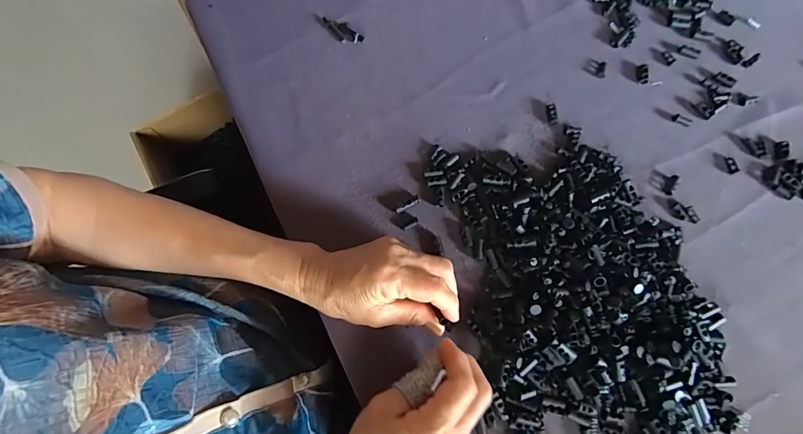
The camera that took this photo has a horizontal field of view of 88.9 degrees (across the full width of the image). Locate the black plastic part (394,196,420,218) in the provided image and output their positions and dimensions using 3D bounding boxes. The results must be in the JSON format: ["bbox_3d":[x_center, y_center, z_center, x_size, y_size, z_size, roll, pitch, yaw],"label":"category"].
[{"bbox_3d":[0.006,-0.011,0.374,0.024,0.009,0.006,-31,76,-7],"label":"black plastic part"}]

